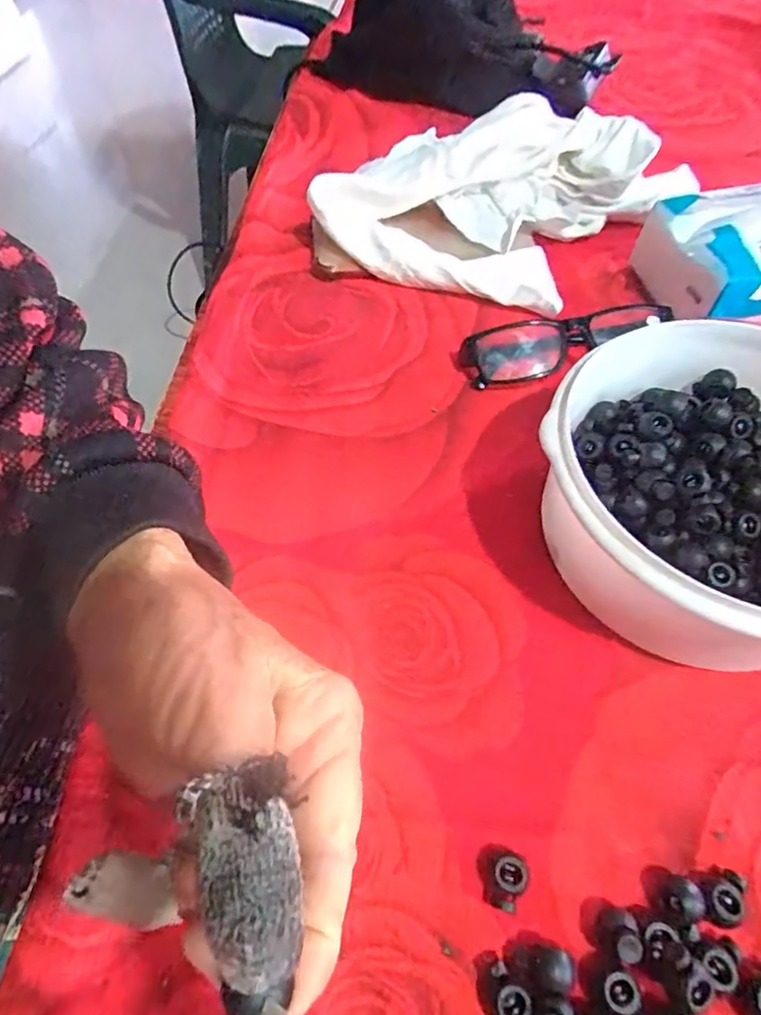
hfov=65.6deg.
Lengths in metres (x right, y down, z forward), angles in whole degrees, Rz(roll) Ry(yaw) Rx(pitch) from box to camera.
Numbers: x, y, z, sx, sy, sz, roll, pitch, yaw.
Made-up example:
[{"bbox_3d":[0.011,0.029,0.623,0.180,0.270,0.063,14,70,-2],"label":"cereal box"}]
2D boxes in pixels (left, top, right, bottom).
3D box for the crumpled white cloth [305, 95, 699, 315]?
[{"bbox_3d":[0.090,-0.236,0.442,0.190,0.066,0.240,36,61,20],"label":"crumpled white cloth"}]

